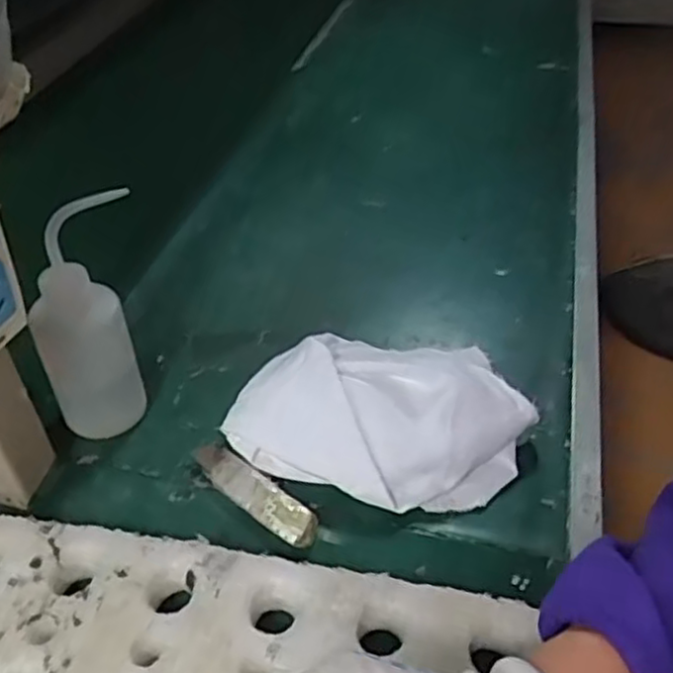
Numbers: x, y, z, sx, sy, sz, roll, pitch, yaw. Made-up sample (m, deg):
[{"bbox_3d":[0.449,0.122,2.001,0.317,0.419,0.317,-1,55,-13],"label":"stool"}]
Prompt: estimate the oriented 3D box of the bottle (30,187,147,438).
[{"bbox_3d":[-0.173,-0.011,0.502,0.051,0.175,0.077,6,43,8],"label":"bottle"}]

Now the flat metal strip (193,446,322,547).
[{"bbox_3d":[-0.057,0.107,0.488,0.106,0.012,0.027,28,49,29],"label":"flat metal strip"}]

